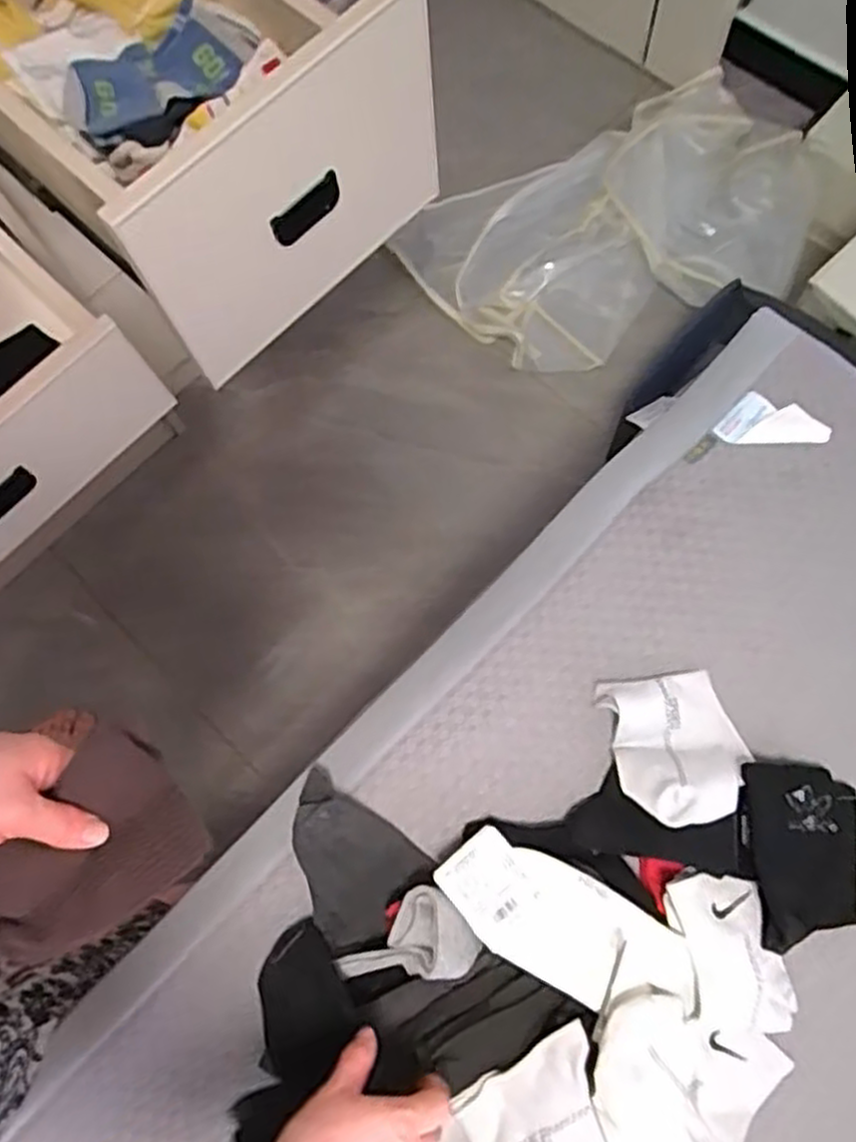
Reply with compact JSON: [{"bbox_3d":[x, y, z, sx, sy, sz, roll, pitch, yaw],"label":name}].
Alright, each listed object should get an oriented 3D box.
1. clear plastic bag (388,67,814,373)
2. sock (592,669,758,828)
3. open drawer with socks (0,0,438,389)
[{"bbox_3d":[0.318,-0.586,1.322,0.657,0.142,0.413,-25,71,-6],"label":"clear plastic bag"},{"bbox_3d":[0.211,0.145,0.635,0.107,0.036,0.121,-13,70,-2],"label":"sock"},{"bbox_3d":[-0.265,-0.466,0.713,0.285,0.221,0.483,-42,74,-12],"label":"open drawer with socks"}]

